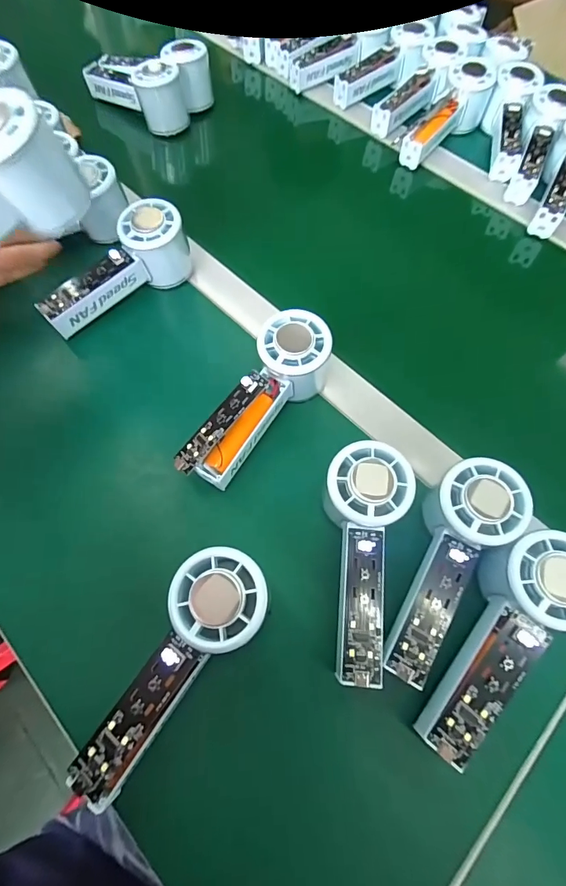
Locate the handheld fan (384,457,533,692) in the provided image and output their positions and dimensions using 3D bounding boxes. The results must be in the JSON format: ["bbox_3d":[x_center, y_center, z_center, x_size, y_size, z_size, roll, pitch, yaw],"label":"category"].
[{"bbox_3d":[0.111,0.083,0.284,0.053,0.053,0.147,26,81,10],"label":"handheld fan"}]

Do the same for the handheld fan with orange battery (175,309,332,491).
[{"bbox_3d":[-0.018,-0.031,0.327,0.054,0.058,0.149,30,68,11],"label":"handheld fan with orange battery"}]

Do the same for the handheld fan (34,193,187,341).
[{"bbox_3d":[-0.157,-0.163,0.382,0.144,0.059,0.046,-35,71,-16],"label":"handheld fan"}]

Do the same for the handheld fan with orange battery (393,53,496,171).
[{"bbox_3d":[0.204,-0.411,0.526,0.055,0.059,0.164,43,85,16],"label":"handheld fan with orange battery"}]

